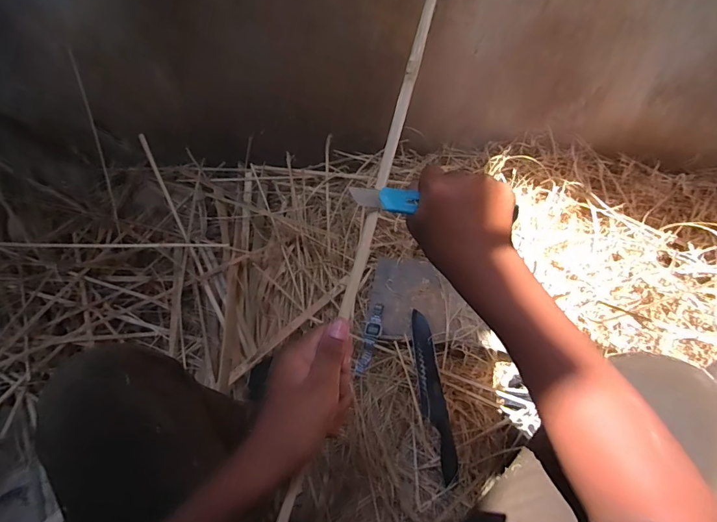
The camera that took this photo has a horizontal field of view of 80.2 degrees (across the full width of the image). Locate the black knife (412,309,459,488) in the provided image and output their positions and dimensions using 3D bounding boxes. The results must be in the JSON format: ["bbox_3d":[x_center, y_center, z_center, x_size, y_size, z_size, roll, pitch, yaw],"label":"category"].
[{"bbox_3d":[0.132,0.237,0.771,0.043,0.018,0.288,-9,71,-3],"label":"black knife"}]

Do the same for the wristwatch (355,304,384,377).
[{"bbox_3d":[0.025,0.156,0.845,0.032,0.024,0.143,15,83,14],"label":"wristwatch"}]

